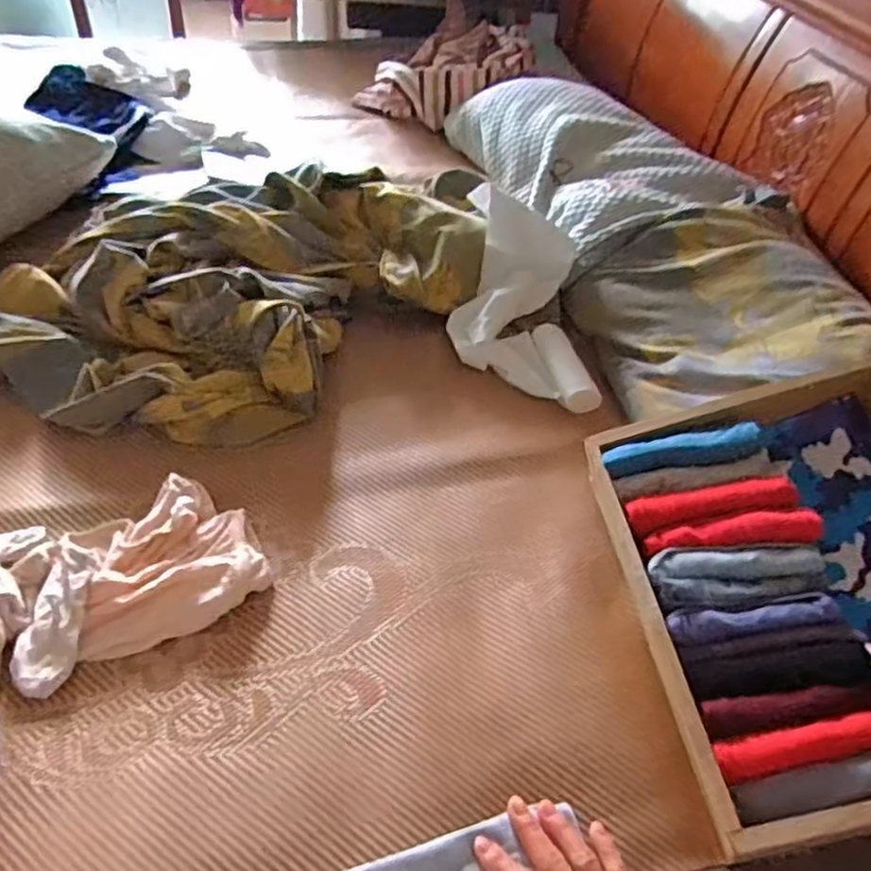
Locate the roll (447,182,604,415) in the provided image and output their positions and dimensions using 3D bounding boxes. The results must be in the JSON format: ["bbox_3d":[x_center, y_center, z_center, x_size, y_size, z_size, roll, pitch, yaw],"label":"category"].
[{"bbox_3d":[0.108,-0.174,0.938,0.176,0.082,0.333,-1,63,-8],"label":"roll"}]

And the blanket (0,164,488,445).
[{"bbox_3d":[-0.277,-0.205,0.928,0.659,0.105,0.497,6,46,0],"label":"blanket"}]

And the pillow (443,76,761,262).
[{"bbox_3d":[0.254,-0.472,1.213,0.311,0.106,0.536,-12,47,-18],"label":"pillow"}]

